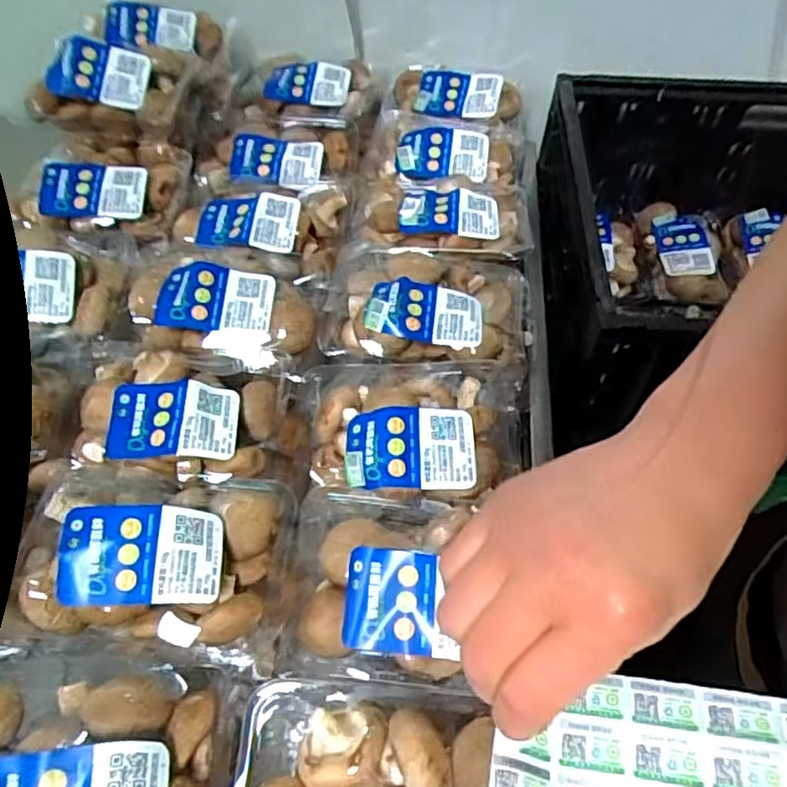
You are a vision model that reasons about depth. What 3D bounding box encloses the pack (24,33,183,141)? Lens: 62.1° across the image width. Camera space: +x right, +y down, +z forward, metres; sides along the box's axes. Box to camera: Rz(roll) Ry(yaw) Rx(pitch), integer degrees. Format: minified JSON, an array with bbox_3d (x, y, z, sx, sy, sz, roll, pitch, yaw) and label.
[{"bbox_3d":[-0.300,-0.315,0.675,0.148,0.085,0.076,2,51,-2],"label":"pack"}]

